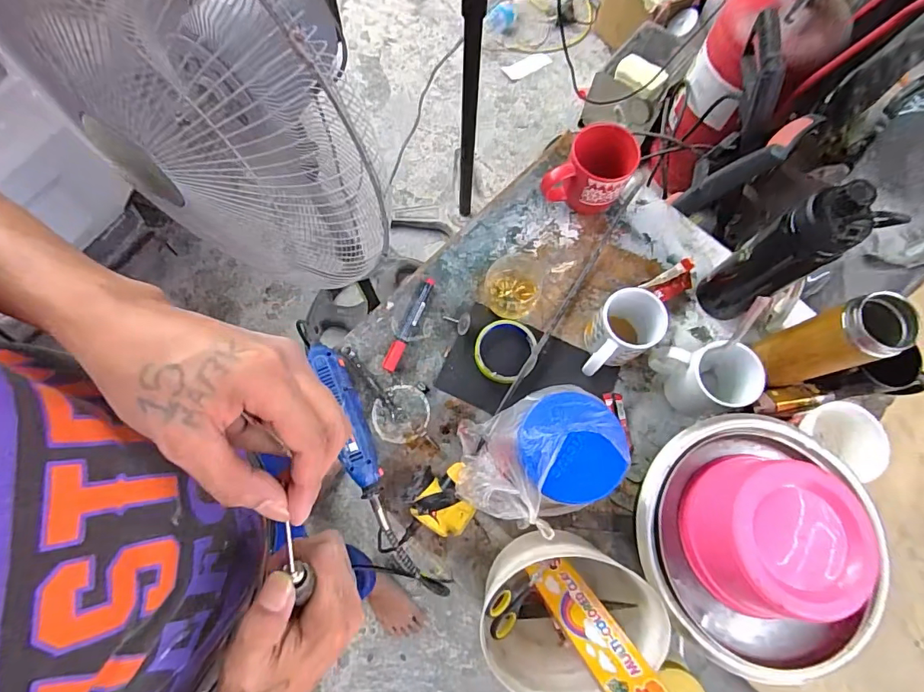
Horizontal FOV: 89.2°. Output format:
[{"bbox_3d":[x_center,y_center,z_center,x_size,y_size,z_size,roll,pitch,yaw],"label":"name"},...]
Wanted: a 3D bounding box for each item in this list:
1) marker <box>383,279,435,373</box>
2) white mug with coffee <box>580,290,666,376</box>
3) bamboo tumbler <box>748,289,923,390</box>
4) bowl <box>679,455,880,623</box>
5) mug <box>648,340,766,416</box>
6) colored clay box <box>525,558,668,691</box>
[{"bbox_3d":[-0.074,-0.033,0.662,0.020,0.014,0.145,22,75,6],"label":"marker"},{"bbox_3d":[0.202,-0.014,0.625,0.117,0.091,0.083,-37,77,-11],"label":"white mug with coffee"},{"bbox_3d":[0.431,-0.002,0.551,0.071,0.158,0.066,0,72,-1],"label":"bamboo tumbler"},{"bbox_3d":[0.306,0.189,0.467,0.136,0.080,0.152,-11,73,-4],"label":"bowl"},{"bbox_3d":[0.314,0.043,0.607,0.111,0.085,0.078,-3,74,-1],"label":"mug"},{"bbox_3d":[0.132,0.285,0.461,0.048,0.192,0.018,-31,117,-9],"label":"colored clay box"}]

